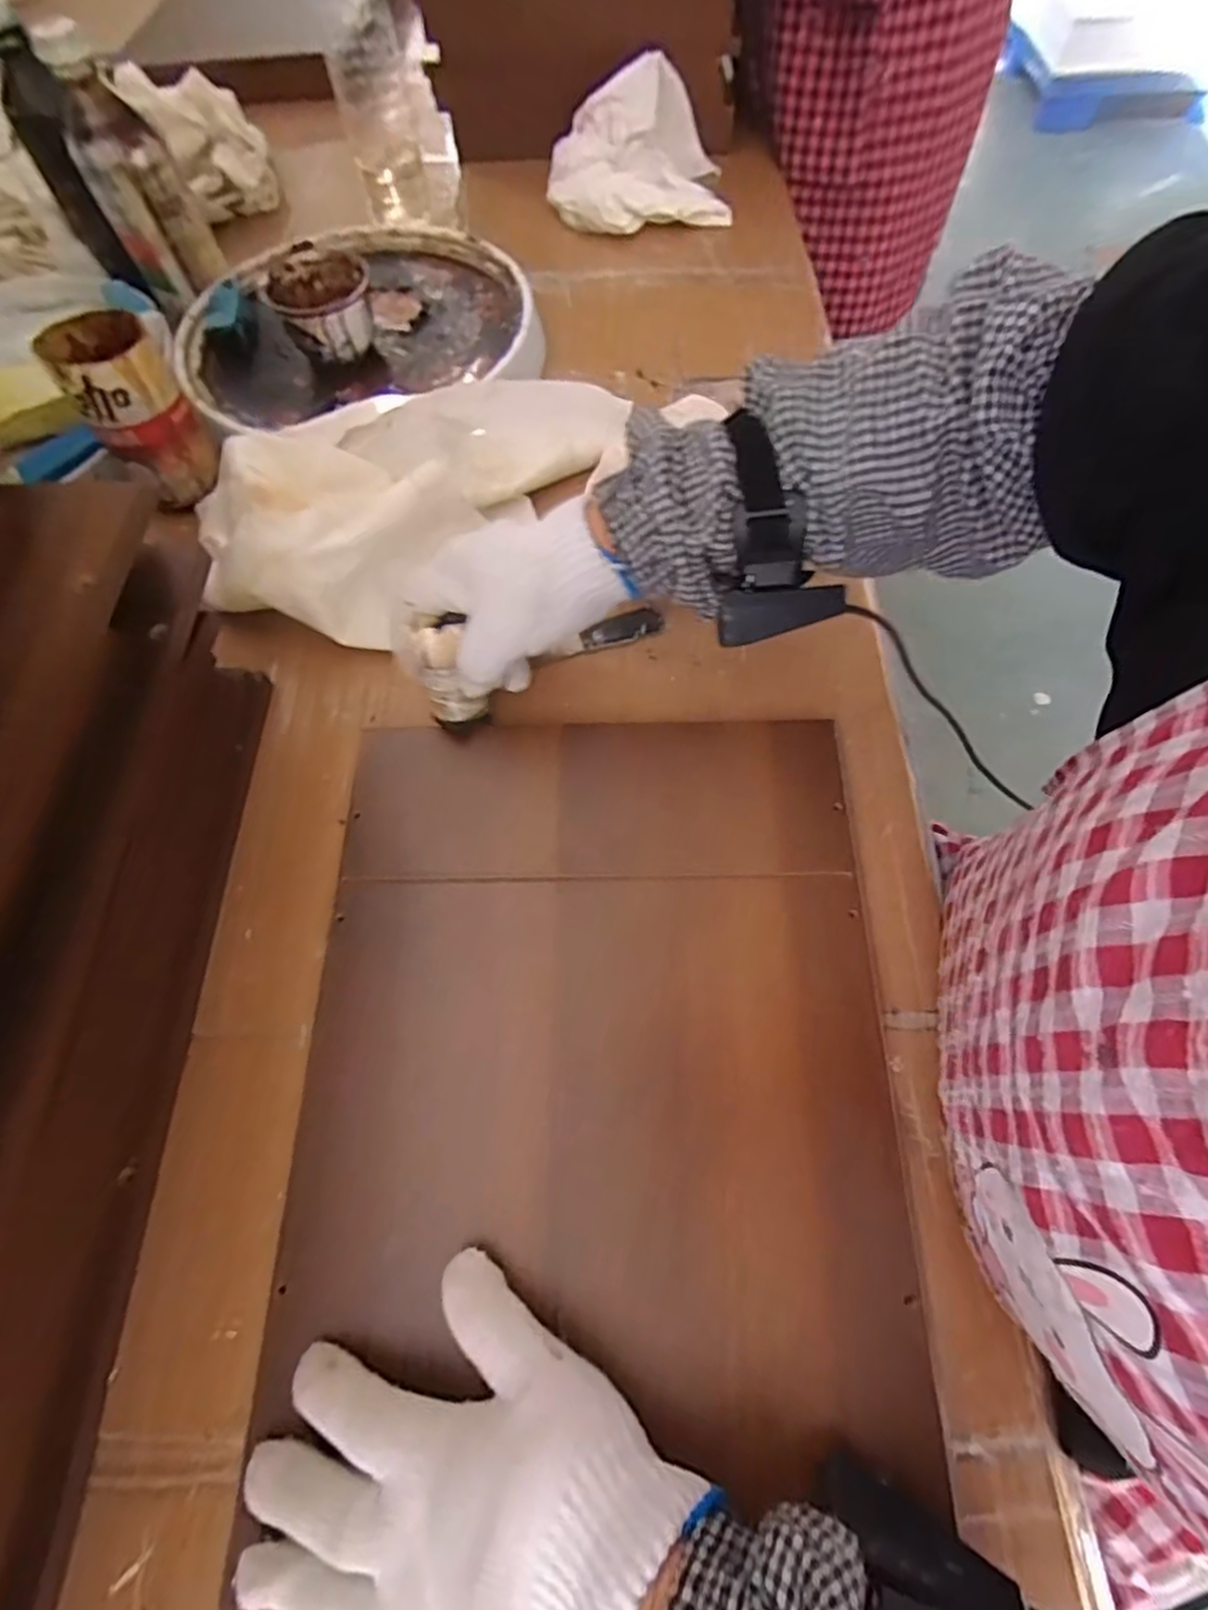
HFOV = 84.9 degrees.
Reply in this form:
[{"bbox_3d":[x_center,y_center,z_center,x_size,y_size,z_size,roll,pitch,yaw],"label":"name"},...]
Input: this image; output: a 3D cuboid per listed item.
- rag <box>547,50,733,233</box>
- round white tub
[{"bbox_3d":[0.034,-0.666,0.672,0.180,0.087,0.159,-11,66,-1],"label":"rag"},{"bbox_3d":[-0.212,-0.415,0.555,0.292,0.051,0.294,-32,68,-10],"label":"round white tub"}]

